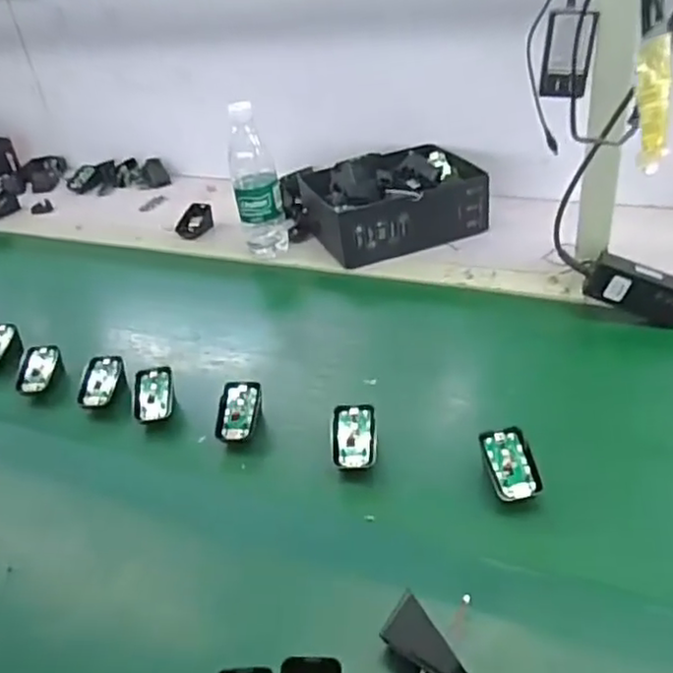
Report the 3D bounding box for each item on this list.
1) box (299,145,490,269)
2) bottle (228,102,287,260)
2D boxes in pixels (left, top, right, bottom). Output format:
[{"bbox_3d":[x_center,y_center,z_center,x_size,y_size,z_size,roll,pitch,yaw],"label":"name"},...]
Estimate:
[{"bbox_3d":[0.092,-0.207,0.998,0.247,0.097,0.180,-20,37,-15],"label":"box"},{"bbox_3d":[-0.117,-0.224,0.956,0.067,0.216,0.064,-11,36,-2],"label":"bottle"}]

